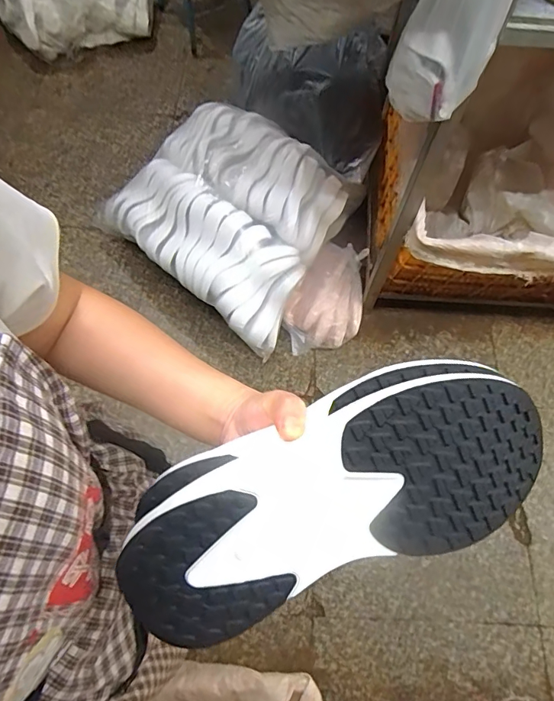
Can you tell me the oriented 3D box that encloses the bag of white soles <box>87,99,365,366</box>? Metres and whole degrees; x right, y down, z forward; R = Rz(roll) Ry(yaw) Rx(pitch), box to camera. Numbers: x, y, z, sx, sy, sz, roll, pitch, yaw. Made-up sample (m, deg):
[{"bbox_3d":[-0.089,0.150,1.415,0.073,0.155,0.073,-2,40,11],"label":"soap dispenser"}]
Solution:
[{"bbox_3d":[-0.147,-0.466,1.381,0.742,0.198,0.587,38,72,14],"label":"bag of white soles"}]

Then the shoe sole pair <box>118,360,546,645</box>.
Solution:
[{"bbox_3d":[0.036,0.088,0.285,0.278,0.056,0.111,-21,97,-5],"label":"shoe sole pair"}]

